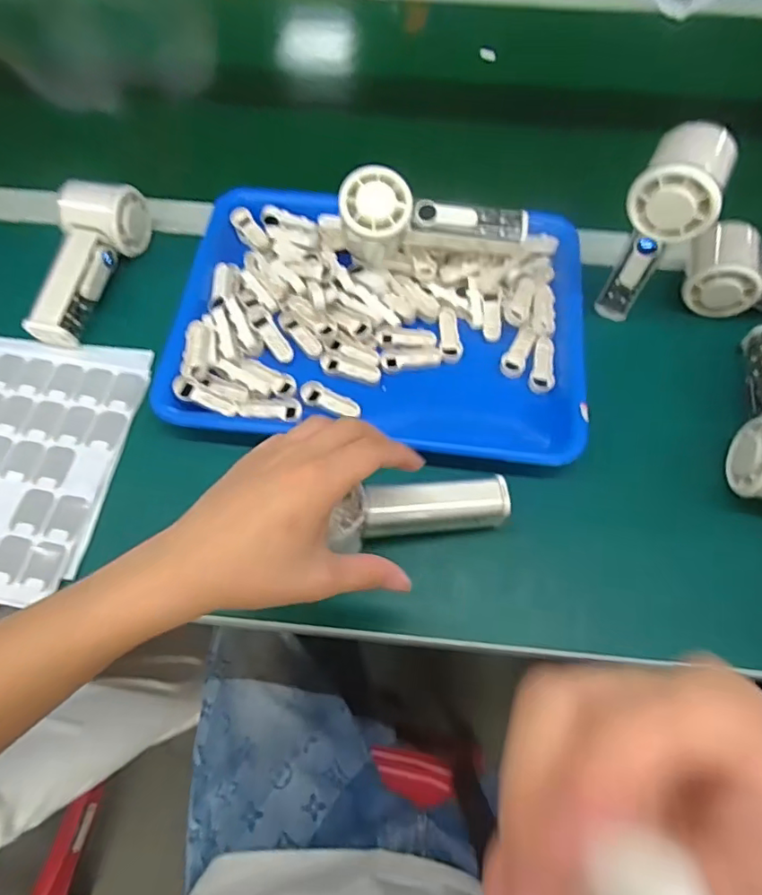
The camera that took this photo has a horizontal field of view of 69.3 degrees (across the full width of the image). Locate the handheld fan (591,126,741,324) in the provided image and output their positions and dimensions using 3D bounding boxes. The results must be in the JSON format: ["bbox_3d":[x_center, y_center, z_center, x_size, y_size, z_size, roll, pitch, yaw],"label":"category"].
[{"bbox_3d":[0.214,-0.168,0.428,0.053,0.136,0.068,29,67,13],"label":"handheld fan"}]

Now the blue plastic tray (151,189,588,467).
[{"bbox_3d":[0.000,-0.115,0.467,0.332,0.035,0.230,6,64,2],"label":"blue plastic tray"}]

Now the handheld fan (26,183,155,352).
[{"bbox_3d":[-0.264,-0.164,0.479,0.055,0.066,0.156,16,65,7],"label":"handheld fan"}]

